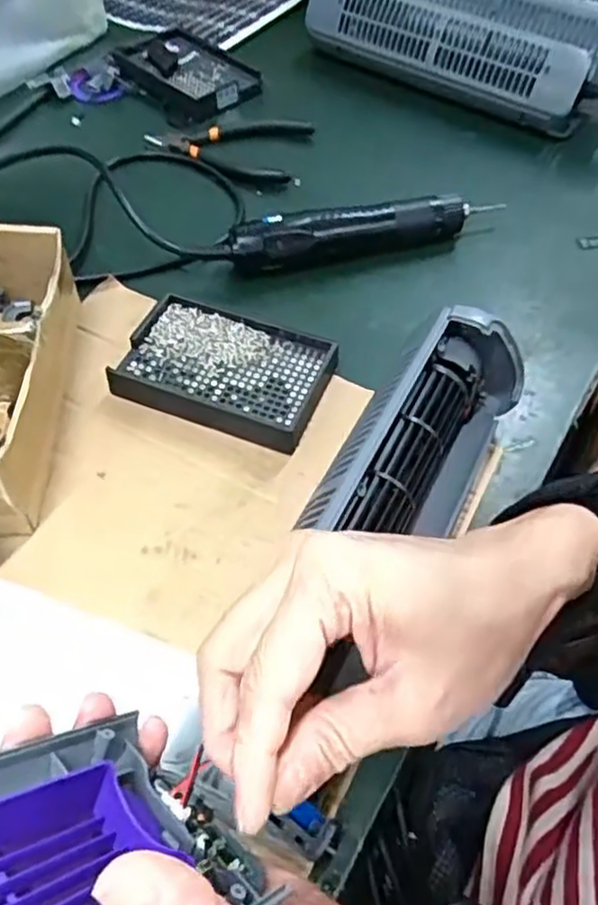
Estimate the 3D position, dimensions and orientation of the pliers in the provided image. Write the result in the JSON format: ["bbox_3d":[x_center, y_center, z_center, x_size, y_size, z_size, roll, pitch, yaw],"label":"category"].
[{"bbox_3d":[-0.069,-0.309,0.685,0.151,0.012,0.107,16,55,10],"label":"pliers"}]

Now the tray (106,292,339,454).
[{"bbox_3d":[-0.052,-0.058,0.487,0.138,0.026,0.091,19,56,11],"label":"tray"}]

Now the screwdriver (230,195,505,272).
[{"bbox_3d":[0.058,-0.184,0.578,0.231,0.035,0.034,-12,56,-11],"label":"screwdriver"}]

